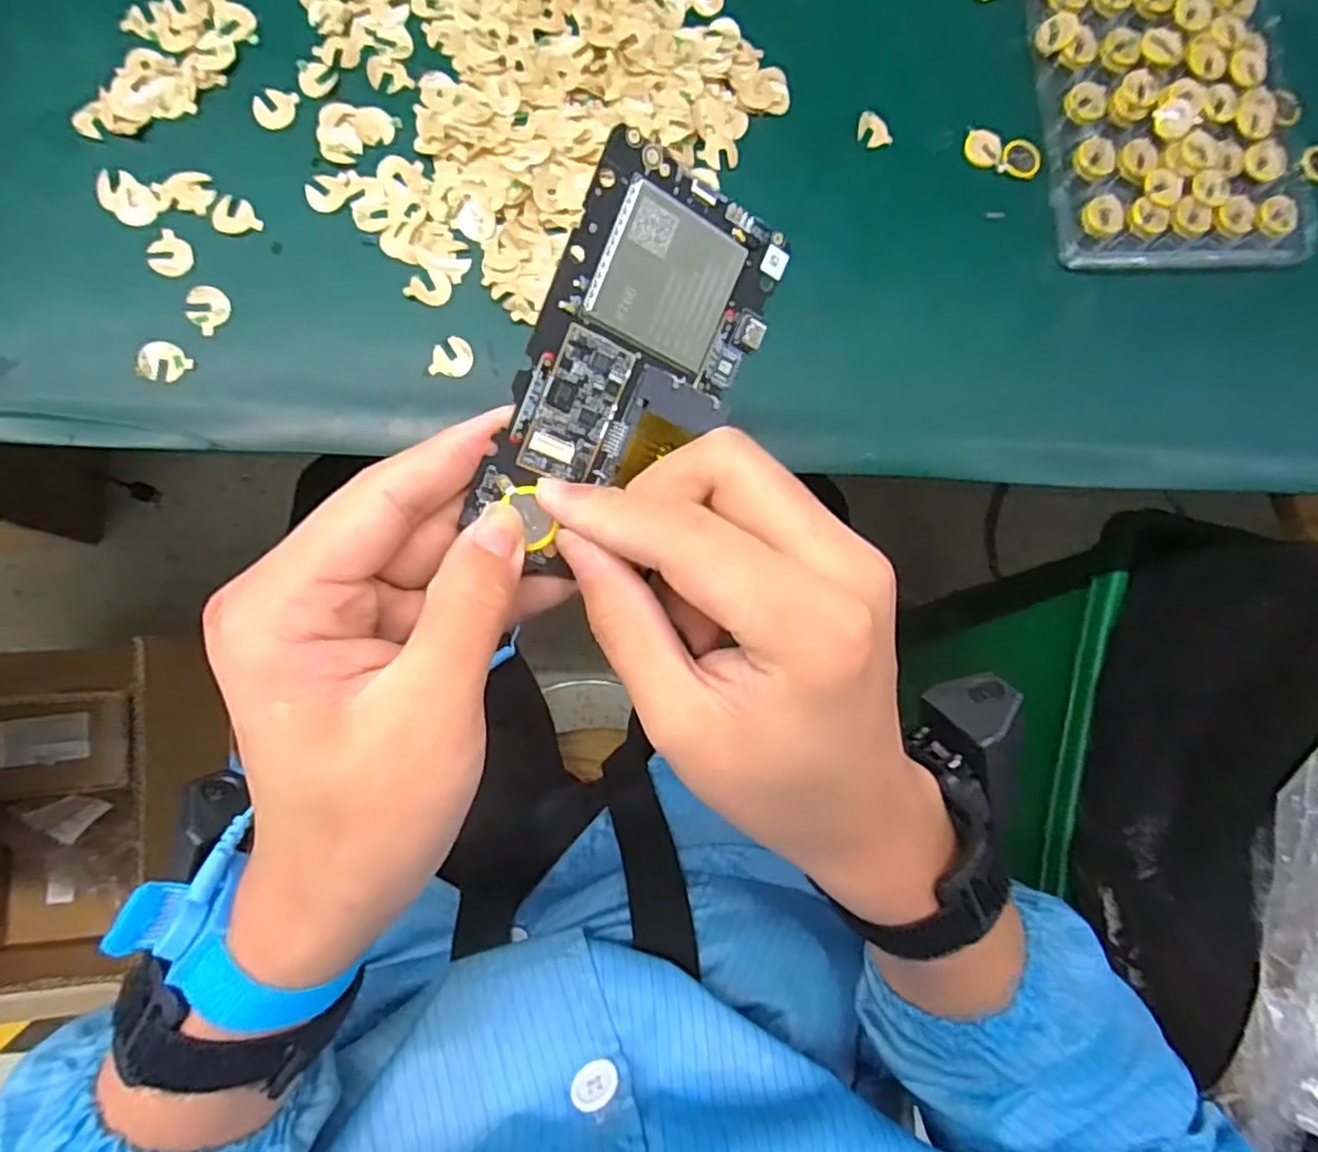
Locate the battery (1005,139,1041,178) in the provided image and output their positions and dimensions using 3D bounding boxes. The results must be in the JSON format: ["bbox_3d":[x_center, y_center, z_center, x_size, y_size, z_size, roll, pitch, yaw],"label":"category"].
[{"bbox_3d":[0.190,-0.217,0.360,0.020,0.006,0.016,40,81,-3],"label":"battery"}]

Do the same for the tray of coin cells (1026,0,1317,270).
[{"bbox_3d":[0.272,-0.249,0.368,0.149,0.025,0.171,-3,85,-8],"label":"tray of coin cells"}]

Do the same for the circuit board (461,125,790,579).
[{"bbox_3d":[-0.009,-0.058,0.211,0.063,0.005,0.122,20,99,-27],"label":"circuit board"}]

